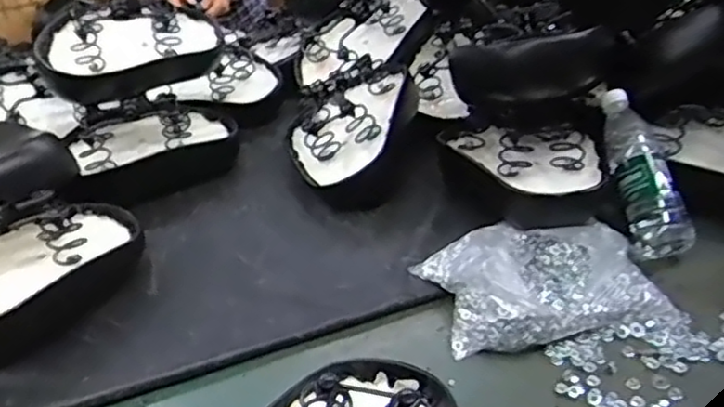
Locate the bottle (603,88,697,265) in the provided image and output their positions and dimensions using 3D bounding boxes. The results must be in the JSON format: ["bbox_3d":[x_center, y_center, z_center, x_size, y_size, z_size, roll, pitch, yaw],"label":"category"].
[{"bbox_3d":[0.367,-0.046,0.878,0.078,0.057,0.232,-3,60,-4],"label":"bottle"}]

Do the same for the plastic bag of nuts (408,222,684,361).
[{"bbox_3d":[0.204,0.076,0.779,0.251,0.068,0.171,-8,34,-7],"label":"plastic bag of nuts"}]

